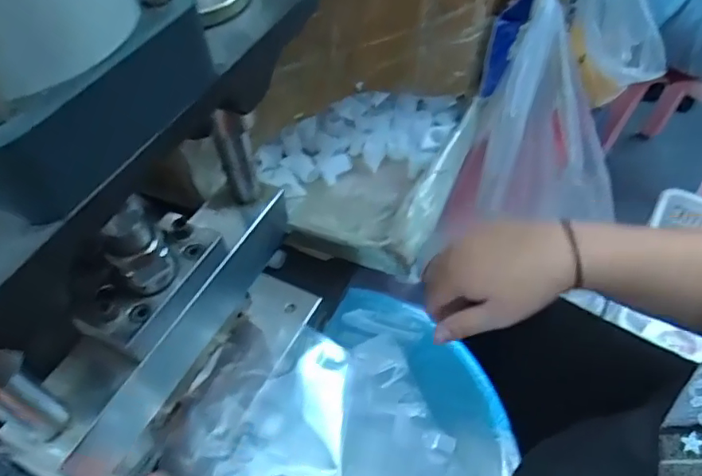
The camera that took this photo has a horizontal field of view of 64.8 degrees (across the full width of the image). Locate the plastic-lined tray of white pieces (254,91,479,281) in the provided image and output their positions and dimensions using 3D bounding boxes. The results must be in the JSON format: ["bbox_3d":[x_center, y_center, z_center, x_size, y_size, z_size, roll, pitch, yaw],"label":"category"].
[{"bbox_3d":[0.005,-0.071,0.541,0.191,0.040,0.218,17,54,15],"label":"plastic-lined tray of white pieces"}]

